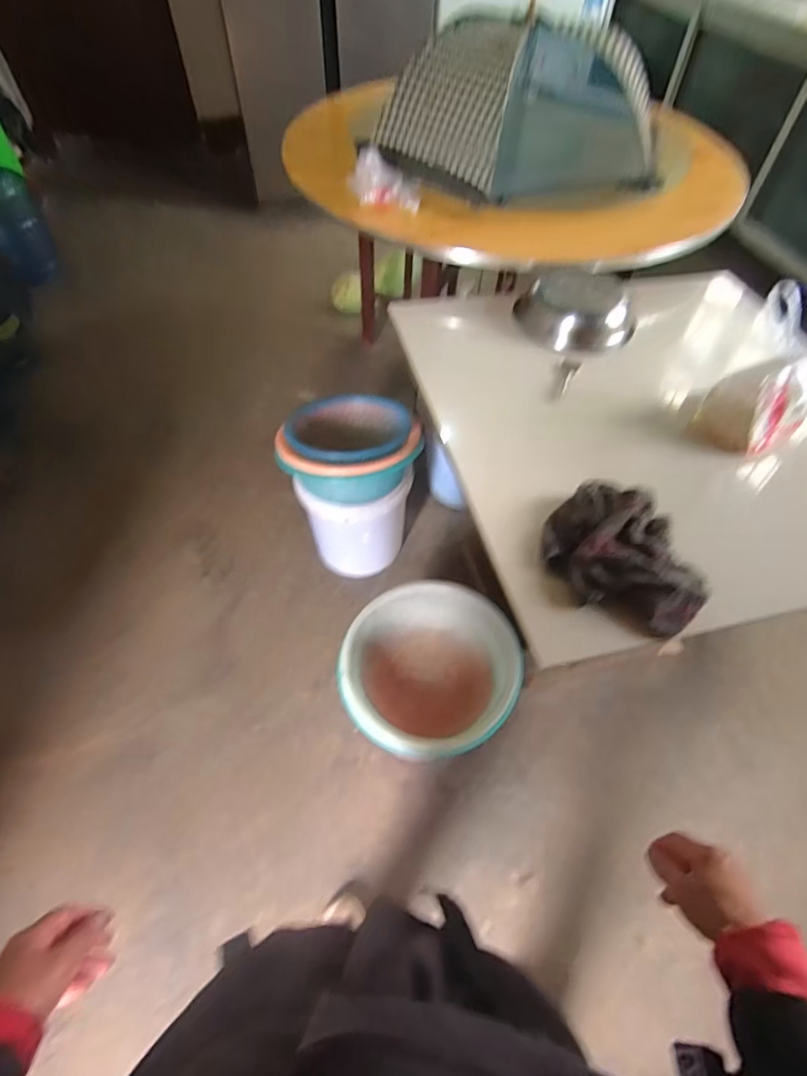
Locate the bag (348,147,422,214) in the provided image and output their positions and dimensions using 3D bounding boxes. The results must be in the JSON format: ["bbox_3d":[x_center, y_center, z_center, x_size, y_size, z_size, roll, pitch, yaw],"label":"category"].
[{"bbox_3d":[-0.041,-0.770,1.097,0.161,0.089,0.070,10,56,5],"label":"bag"}]

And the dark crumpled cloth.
[{"bbox_3d":[0.276,0.021,0.650,0.155,0.041,0.212,-22,60,-13],"label":"dark crumpled cloth"}]

